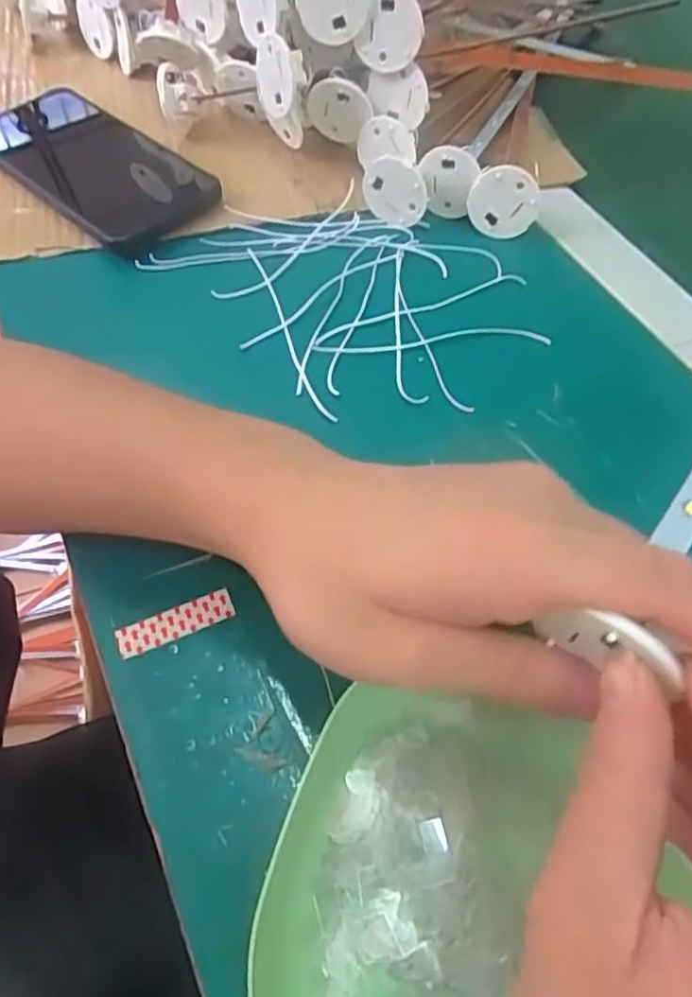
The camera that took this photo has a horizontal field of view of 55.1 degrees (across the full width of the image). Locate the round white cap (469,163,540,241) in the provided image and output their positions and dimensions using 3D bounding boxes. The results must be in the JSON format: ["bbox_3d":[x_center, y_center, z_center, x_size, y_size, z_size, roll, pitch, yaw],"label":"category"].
[{"bbox_3d":[0.086,-0.162,0.363,0.037,0.036,0.008,1,56,-2],"label":"round white cap"}]

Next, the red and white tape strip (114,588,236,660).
[{"bbox_3d":[-0.065,0.048,0.253,0.044,0.004,0.012,-20,73,-13],"label":"red and white tape strip"}]

